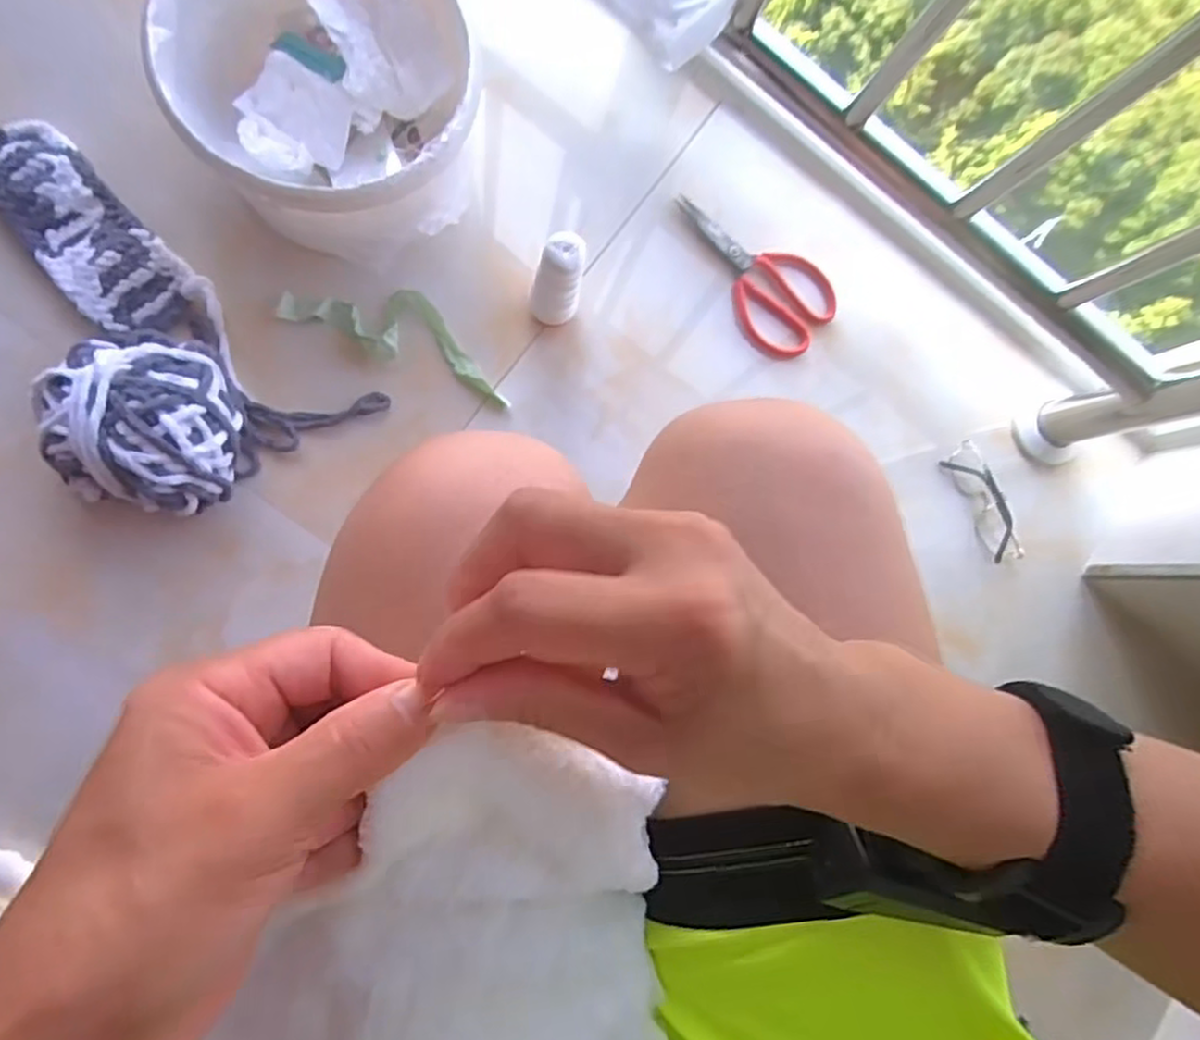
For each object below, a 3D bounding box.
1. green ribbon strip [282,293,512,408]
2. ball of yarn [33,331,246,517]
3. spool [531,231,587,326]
[{"bbox_3d":[-0.175,-0.175,0.650,0.211,0.026,0.067,22,82,-8],"label":"green ribbon strip"},{"bbox_3d":[-0.366,-0.080,0.584,0.133,0.094,0.136,1,86,-10],"label":"ball of yarn"},{"bbox_3d":[-0.039,-0.203,0.628,0.043,0.129,0.040,9,84,-9],"label":"spool"}]

